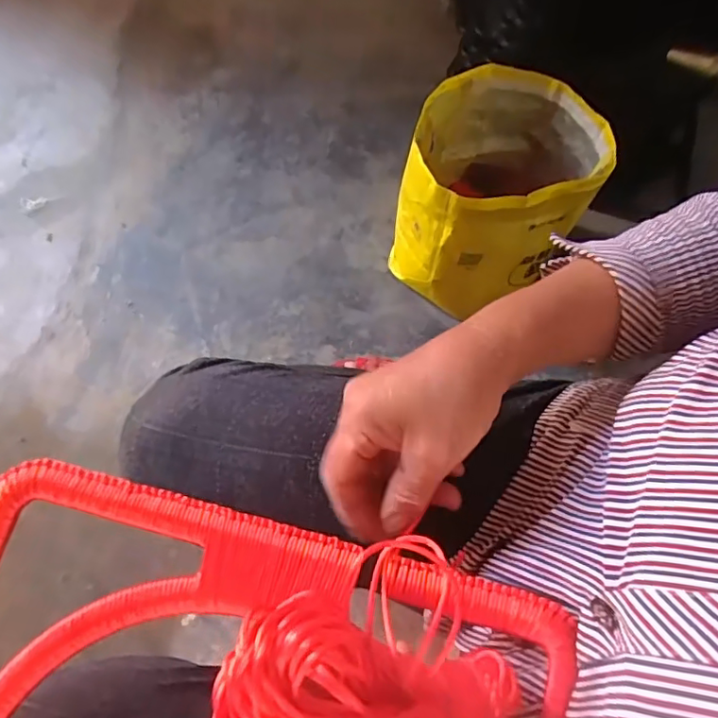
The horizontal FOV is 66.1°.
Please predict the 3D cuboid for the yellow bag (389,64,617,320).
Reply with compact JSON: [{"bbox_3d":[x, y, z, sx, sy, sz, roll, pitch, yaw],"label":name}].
[{"bbox_3d":[0.181,-0.213,0.776,0.230,0.253,0.230,21,67,7],"label":"yellow bag"}]

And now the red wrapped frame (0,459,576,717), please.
[{"bbox_3d":[-0.081,0.244,0.265,0.330,0.011,0.328,14,79,3],"label":"red wrapped frame"}]

